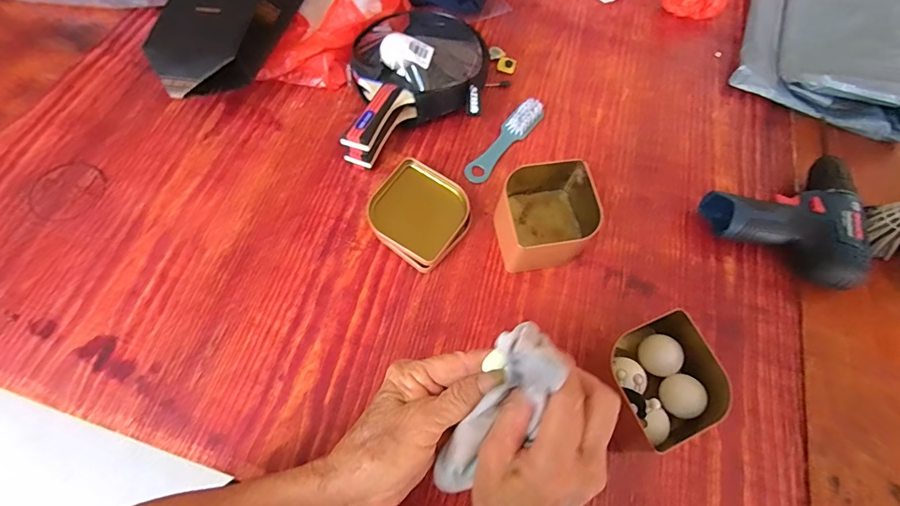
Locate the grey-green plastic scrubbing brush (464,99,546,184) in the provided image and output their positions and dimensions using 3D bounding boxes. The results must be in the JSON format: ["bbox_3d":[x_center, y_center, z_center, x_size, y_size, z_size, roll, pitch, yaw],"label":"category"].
[{"bbox_3d":[0.070,-0.142,0.531,0.033,0.017,0.147,33,65,13],"label":"grey-green plastic scrubbing brush"}]

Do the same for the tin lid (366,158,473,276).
[{"bbox_3d":[-0.035,-0.046,0.470,0.107,0.020,0.098,36,66,15],"label":"tin lid"}]

